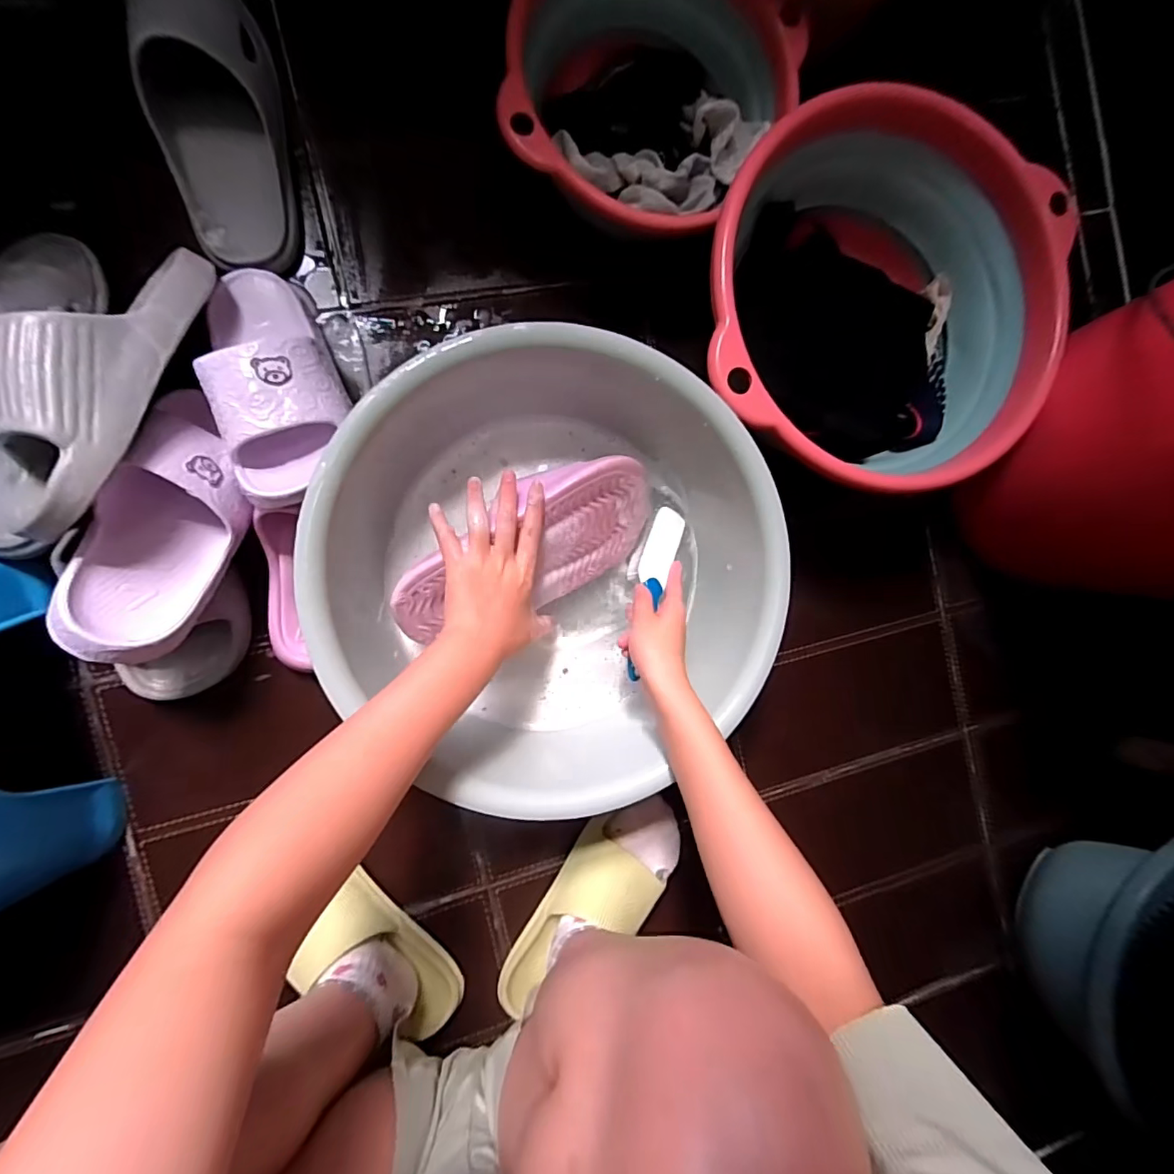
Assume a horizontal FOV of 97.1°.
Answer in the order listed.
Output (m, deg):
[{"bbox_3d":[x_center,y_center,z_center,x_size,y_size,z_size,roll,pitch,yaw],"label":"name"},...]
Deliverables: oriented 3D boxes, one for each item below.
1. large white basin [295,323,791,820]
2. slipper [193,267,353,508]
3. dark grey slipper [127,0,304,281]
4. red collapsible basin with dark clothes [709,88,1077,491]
[{"bbox_3d":[-0.035,-0.035,0.498,0.381,0.185,0.344,-7,93,-10],"label":"large white basin"},{"bbox_3d":[-0.265,-0.185,0.439,0.099,0.065,0.238,-15,71,-9],"label":"slipper"},{"bbox_3d":[-0.332,-0.426,0.464,0.102,0.061,0.258,-8,93,-9],"label":"dark grey slipper"},{"bbox_3d":[0.283,-0.284,0.540,0.348,0.152,0.380,0,92,-10],"label":"red collapsible basin with dark clothes"}]

